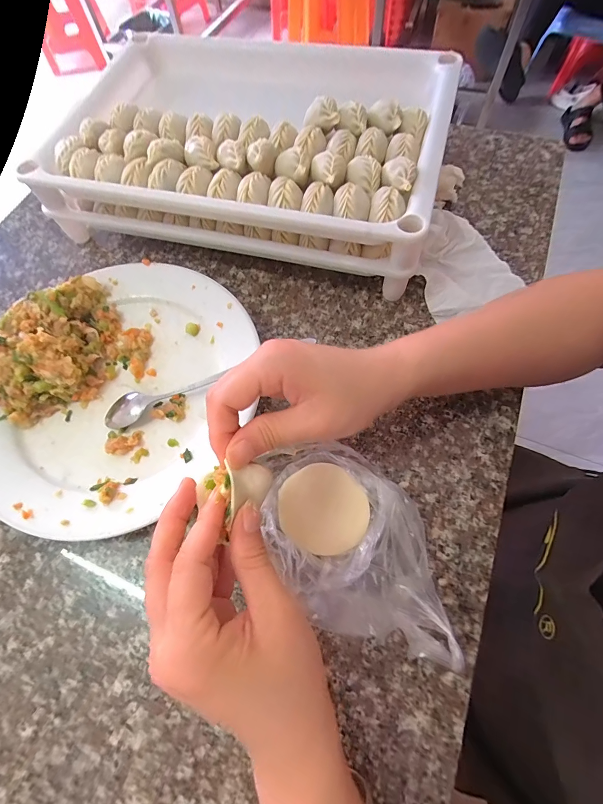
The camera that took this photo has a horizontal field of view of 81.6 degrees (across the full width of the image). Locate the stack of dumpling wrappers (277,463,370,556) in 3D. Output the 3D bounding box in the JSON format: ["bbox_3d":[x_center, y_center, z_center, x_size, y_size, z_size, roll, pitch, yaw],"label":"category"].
[{"bbox_3d":[0.016,0.079,0.261,0.065,0.011,0.061,21,69,12],"label":"stack of dumpling wrappers"}]

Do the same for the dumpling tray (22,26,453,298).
[{"bbox_3d":[-0.055,-0.258,0.368,0.375,0.092,0.241,14,68,9],"label":"dumpling tray"}]

